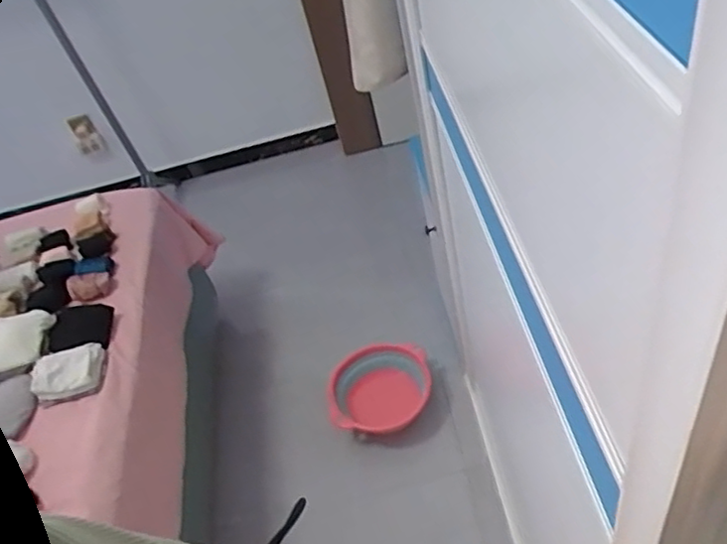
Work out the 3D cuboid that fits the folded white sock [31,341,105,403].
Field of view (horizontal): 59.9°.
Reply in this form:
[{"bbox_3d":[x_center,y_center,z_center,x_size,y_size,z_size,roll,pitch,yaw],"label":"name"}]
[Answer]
[{"bbox_3d":[-0.606,0.206,1.302,0.133,0.033,0.108,-9,44,-6],"label":"folded white sock"}]

